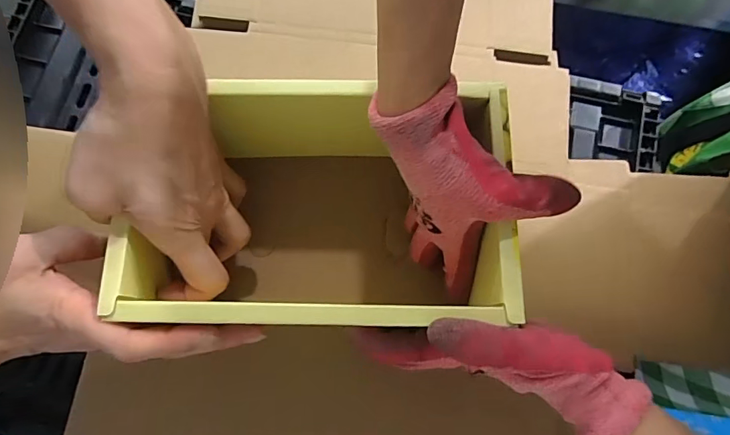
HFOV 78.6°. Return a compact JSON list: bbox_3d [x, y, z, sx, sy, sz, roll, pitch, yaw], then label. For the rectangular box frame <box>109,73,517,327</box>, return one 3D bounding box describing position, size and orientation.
[{"bbox_3d":[-0.028,-0.007,0.303,0.216,0.115,0.153,2,75,-1],"label":"rectangular box frame"}]

